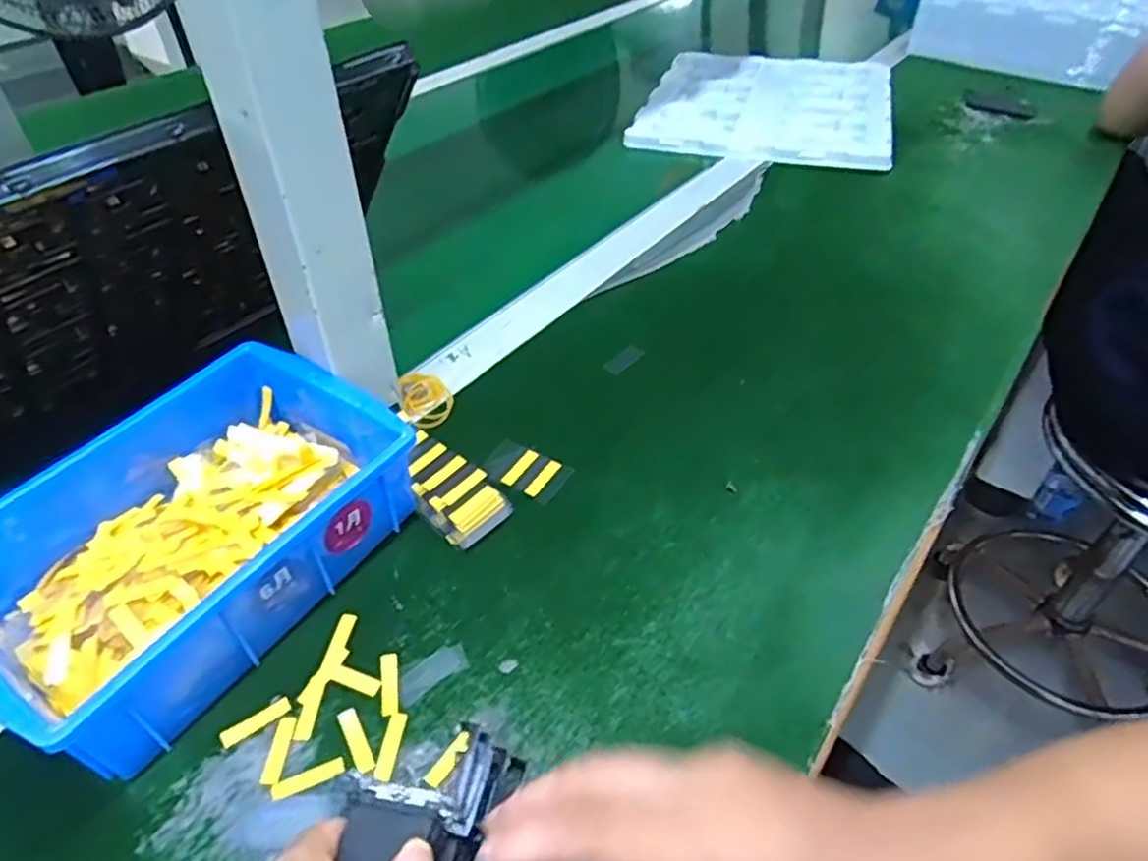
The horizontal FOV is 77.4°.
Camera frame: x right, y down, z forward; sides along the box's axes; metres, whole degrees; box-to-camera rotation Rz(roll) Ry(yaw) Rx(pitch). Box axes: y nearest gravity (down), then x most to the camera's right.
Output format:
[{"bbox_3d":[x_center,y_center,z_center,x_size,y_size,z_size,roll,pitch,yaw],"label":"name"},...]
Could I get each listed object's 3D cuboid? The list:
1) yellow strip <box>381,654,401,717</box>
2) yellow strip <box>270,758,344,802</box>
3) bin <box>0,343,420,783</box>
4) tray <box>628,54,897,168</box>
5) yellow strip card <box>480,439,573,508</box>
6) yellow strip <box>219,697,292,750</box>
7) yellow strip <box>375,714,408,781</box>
[{"bbox_3d":[-0.086,0.118,0.335,0.008,0.004,0.030,-9,44,-9],"label":"yellow strip"},{"bbox_3d":[-0.113,0.147,0.304,0.030,0.004,0.008,-16,46,-16],"label":"yellow strip"},{"bbox_3d":[-0.194,0.050,0.360,0.150,0.066,0.201,27,50,26],"label":"bin"},{"bbox_3d":[0.229,-0.395,0.852,0.272,0.022,0.334,12,45,12],"label":"tray"},{"bbox_3d":[-0.029,0.023,0.432,0.051,0.004,0.031,25,49,24],"label":"yellow strip card"},{"bbox_3d":[-0.143,0.131,0.323,0.030,0.004,0.008,-28,50,-26],"label":"yellow strip"},{"bbox_3d":[-0.080,0.138,0.314,0.007,0.004,0.030,4,44,5],"label":"yellow strip"}]

